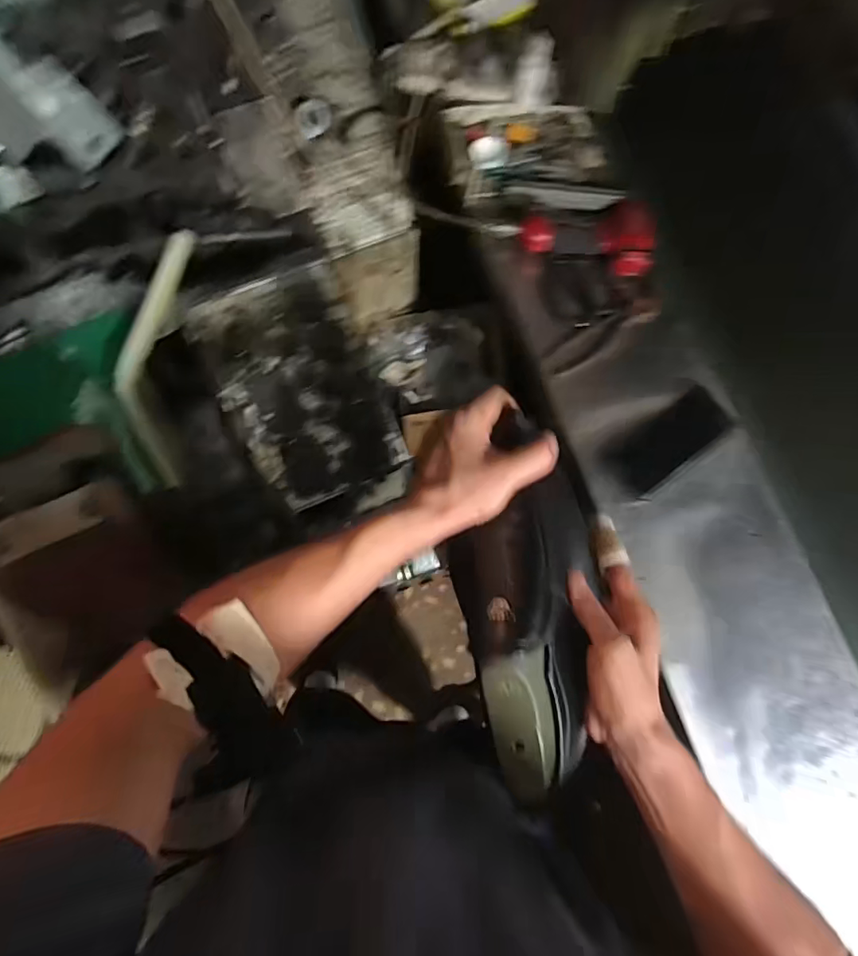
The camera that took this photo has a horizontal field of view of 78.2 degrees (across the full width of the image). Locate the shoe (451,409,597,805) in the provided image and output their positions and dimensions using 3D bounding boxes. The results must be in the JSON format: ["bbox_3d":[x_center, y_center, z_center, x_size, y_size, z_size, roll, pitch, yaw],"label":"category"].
[{"bbox_3d":[0.081,0.100,0.436,0.110,0.087,0.278,1,78,0],"label":"shoe"}]

